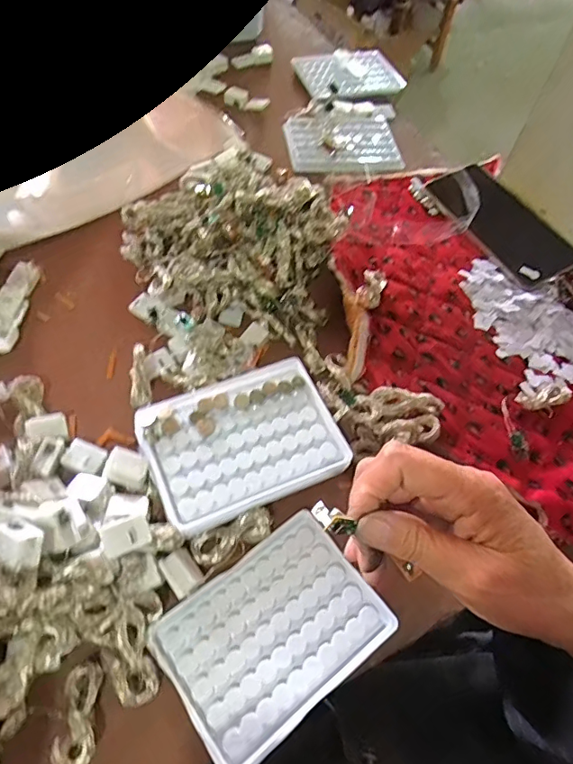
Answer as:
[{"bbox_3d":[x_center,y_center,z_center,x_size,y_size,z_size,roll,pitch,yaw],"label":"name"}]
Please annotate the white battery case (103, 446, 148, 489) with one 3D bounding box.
[{"bbox_3d":[-0.107,0.057,0.342,0.026,0.010,0.023,14,57,4],"label":"white battery case"}]

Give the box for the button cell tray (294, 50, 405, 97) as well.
[{"bbox_3d":[0.083,-0.408,0.677,0.126,0.013,0.092,-11,59,-12],"label":"button cell tray"}]

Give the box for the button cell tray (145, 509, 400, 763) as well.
[{"bbox_3d":[-0.007,0.154,0.319,0.128,0.006,0.095,-32,65,-23],"label":"button cell tray"}]

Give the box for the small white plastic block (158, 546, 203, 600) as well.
[{"bbox_3d":[-0.066,0.121,0.325,0.020,0.017,0.027,-29,64,-21],"label":"small white plastic block"}]

